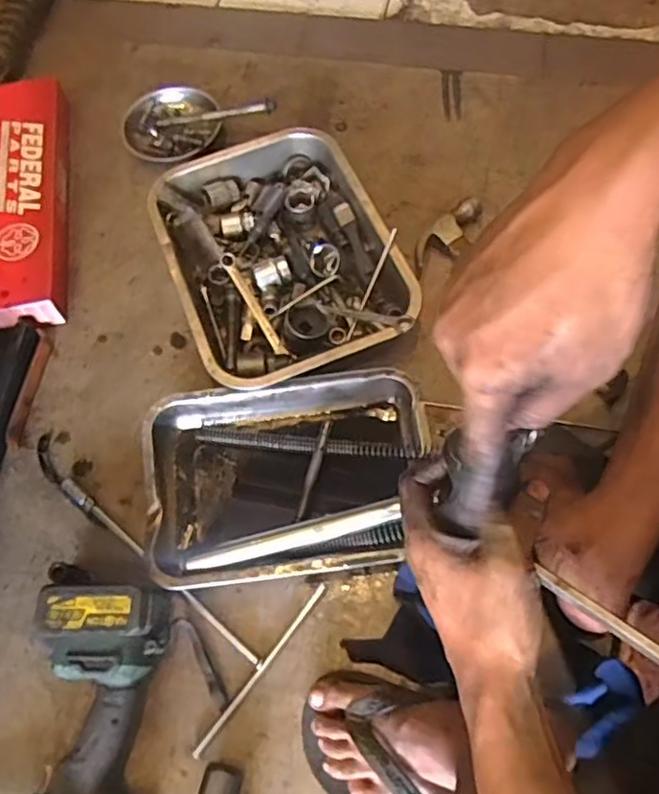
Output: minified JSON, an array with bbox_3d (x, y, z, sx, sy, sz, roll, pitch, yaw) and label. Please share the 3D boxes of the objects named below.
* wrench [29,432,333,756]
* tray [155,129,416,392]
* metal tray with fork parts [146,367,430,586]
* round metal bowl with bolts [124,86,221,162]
[{"bbox_3d":[-0.212,0.168,0.675,0.374,0.015,0.184,34,72,18],"label":"wrench"},{"bbox_3d":[-0.062,-0.172,0.799,0.263,0.074,0.359,-23,66,-6],"label":"tray"},{"bbox_3d":[-0.043,0.088,0.683,0.294,0.063,0.209,-9,65,0],"label":"metal tray with fork parts"},{"bbox_3d":[-0.240,-0.401,0.932,0.142,0.025,0.141,-2,65,4],"label":"round metal bowl with bolts"}]

